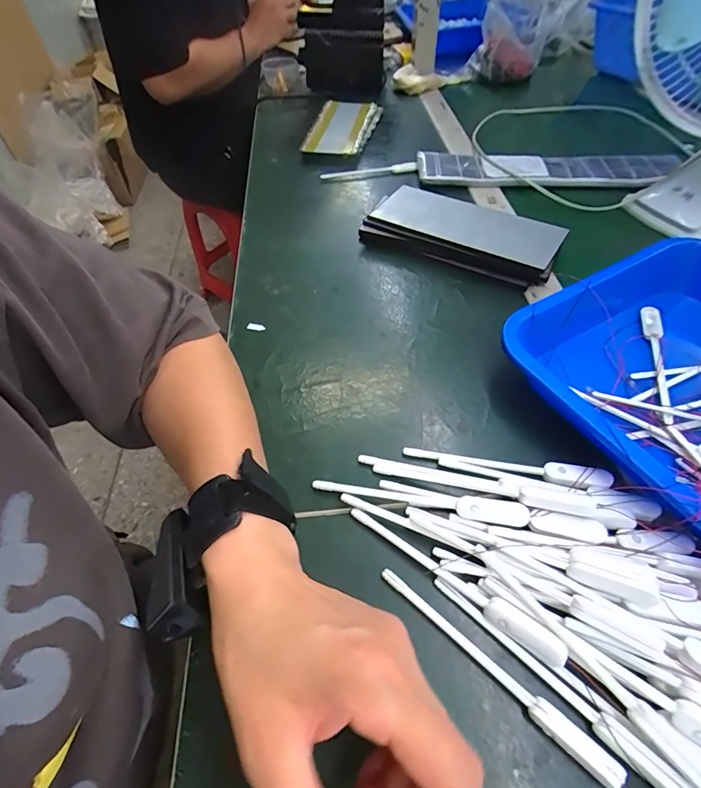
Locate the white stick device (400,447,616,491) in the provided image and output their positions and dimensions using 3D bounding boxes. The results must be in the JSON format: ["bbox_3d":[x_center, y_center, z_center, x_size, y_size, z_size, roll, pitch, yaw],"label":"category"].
[{"bbox_3d":[0.111,0.053,0.310,0.143,0.007,0.018,8,53,10],"label":"white stick device"}]

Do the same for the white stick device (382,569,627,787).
[{"bbox_3d":[0.075,0.149,0.237,0.144,0.011,0.012,35,62,27],"label":"white stick device"}]

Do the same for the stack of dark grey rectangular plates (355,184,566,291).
[{"bbox_3d":[0.124,-0.183,0.485,0.212,0.031,0.092,21,56,20],"label":"stack of dark grey rectangular plates"}]

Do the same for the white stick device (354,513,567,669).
[{"bbox_3d":[0.059,0.112,0.263,0.144,0.013,0.013,30,60,24],"label":"white stick device"}]

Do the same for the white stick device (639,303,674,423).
[{"bbox_3d":[0.261,-0.029,0.359,0.017,0.010,0.136,12,54,13],"label":"white stick device"}]

